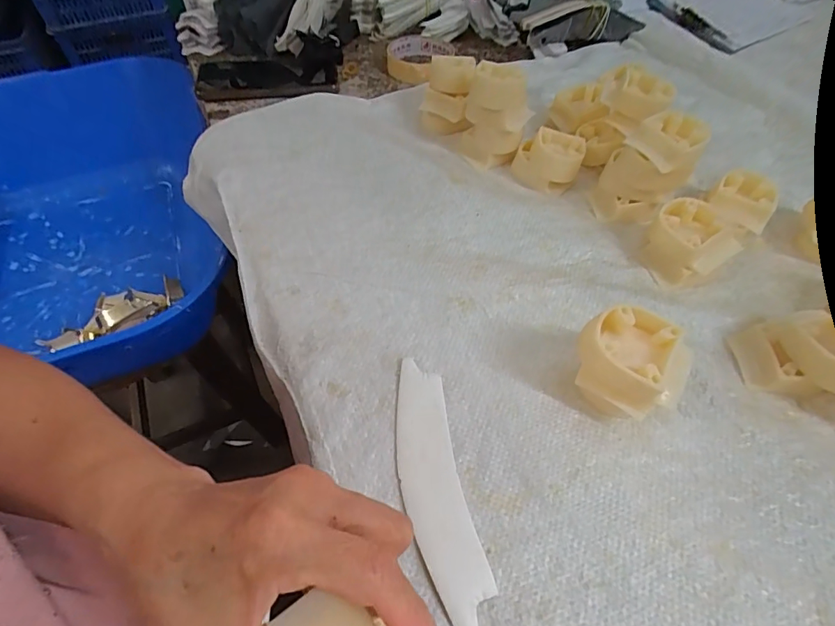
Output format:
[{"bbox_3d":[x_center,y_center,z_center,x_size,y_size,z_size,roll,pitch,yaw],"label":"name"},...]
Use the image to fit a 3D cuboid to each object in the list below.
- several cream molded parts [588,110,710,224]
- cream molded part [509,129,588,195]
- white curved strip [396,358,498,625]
[{"bbox_3d":[0.198,-0.124,0.391,0.068,0.073,0.057,-2,53,-3],"label":"several cream molded parts"},{"bbox_3d":[0.123,-0.145,0.429,0.060,0.035,0.050,17,54,11],"label":"cream molded part"},{"bbox_3d":[0.009,0.097,0.267,0.037,0.006,0.153,-9,53,-8],"label":"white curved strip"}]

